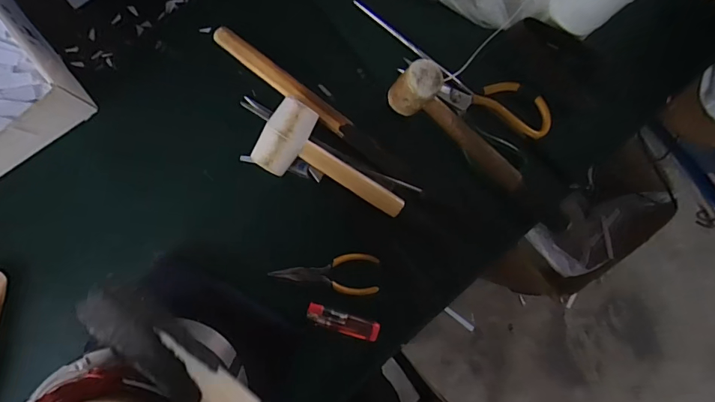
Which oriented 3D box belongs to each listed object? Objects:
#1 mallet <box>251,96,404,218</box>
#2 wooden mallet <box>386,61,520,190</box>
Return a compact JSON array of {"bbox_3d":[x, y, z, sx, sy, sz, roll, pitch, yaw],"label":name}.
[{"bbox_3d":[-0.023,-0.040,0.467,0.172,0.040,0.082,28,84,-6],"label":"mallet"},{"bbox_3d":[0.113,-0.078,0.481,0.178,0.057,0.048,43,83,-5],"label":"wooden mallet"}]

